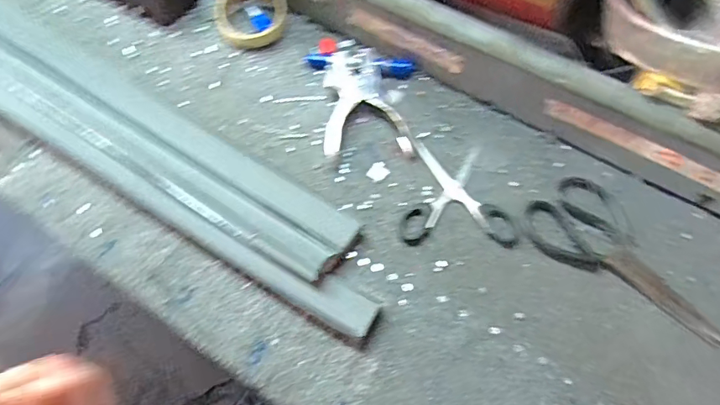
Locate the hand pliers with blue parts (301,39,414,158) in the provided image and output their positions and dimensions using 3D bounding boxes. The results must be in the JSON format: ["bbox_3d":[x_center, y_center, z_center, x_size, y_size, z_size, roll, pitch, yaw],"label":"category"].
[{"bbox_3d":[0.005,-0.139,0.593,0.123,0.026,0.180,-5,63,-2],"label":"hand pliers with blue parts"}]

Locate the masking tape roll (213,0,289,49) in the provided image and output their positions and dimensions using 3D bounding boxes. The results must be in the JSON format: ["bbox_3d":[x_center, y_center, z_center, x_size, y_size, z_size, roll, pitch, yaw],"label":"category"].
[{"bbox_3d":[-0.146,-0.250,0.639,0.092,0.025,0.089,24,78,9],"label":"masking tape roll"}]

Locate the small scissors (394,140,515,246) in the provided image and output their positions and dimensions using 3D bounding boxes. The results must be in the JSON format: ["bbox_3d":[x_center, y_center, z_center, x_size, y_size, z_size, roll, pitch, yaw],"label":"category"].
[{"bbox_3d":[0.107,-0.012,0.539,0.121,0.004,0.126,2,63,1],"label":"small scissors"}]

